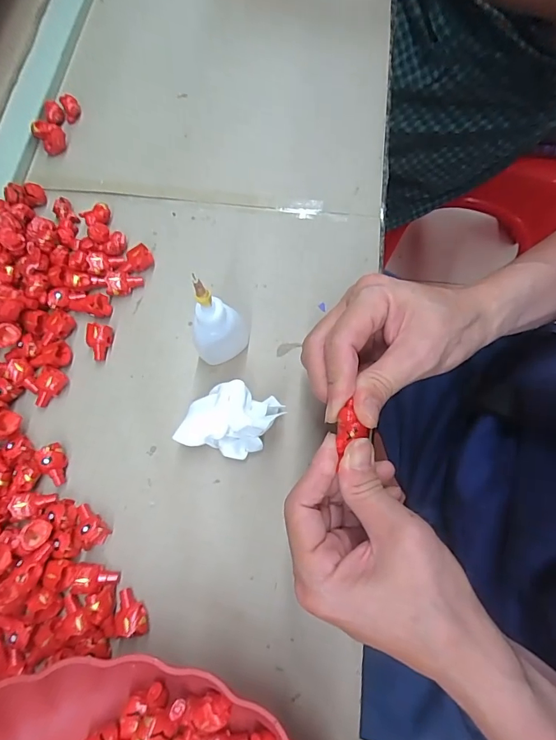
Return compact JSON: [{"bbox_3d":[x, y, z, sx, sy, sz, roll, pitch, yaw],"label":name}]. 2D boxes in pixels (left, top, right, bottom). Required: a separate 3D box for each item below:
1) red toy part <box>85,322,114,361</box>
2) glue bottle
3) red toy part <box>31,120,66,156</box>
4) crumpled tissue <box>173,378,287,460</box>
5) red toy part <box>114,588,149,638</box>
[{"bbox_3d":[-0.124,-0.019,0.293,0.015,0.012,0.023,7,73,2],"label":"red toy part"},{"bbox_3d":[-0.037,-0.029,0.256,0.033,0.089,0.026,-19,74,-6],"label":"glue bottle"},{"bbox_3d":[-0.183,-0.188,0.343,0.020,0.014,0.027,-38,77,-11],"label":"red toy part"},{"bbox_3d":[-0.029,0.030,0.265,0.057,0.035,0.043,12,74,4],"label":"crumpled tissue"},{"bbox_3d":[-0.083,0.139,0.243,0.019,0.014,0.021,2,73,1],"label":"red toy part"}]

